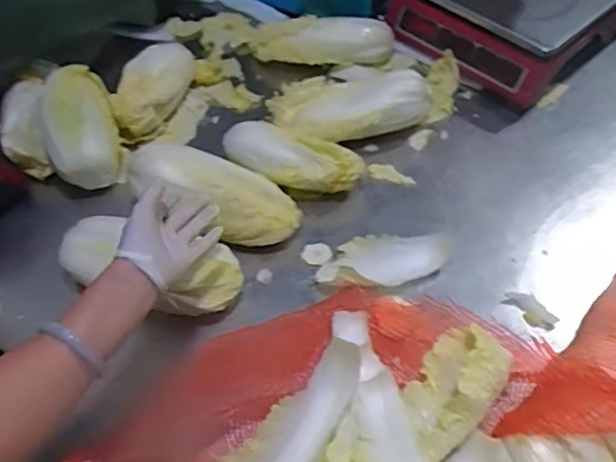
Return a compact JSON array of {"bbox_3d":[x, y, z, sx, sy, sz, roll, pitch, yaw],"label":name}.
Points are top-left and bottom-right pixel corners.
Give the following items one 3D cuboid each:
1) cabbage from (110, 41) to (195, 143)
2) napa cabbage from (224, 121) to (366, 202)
[{"bbox_3d":[-0.237,-0.241,0.957,0.083,0.081,0.217,3,53,5],"label":"cabbage"},{"bbox_3d":[-0.020,-0.091,0.850,0.180,0.078,0.081,23,57,18],"label":"napa cabbage"}]

